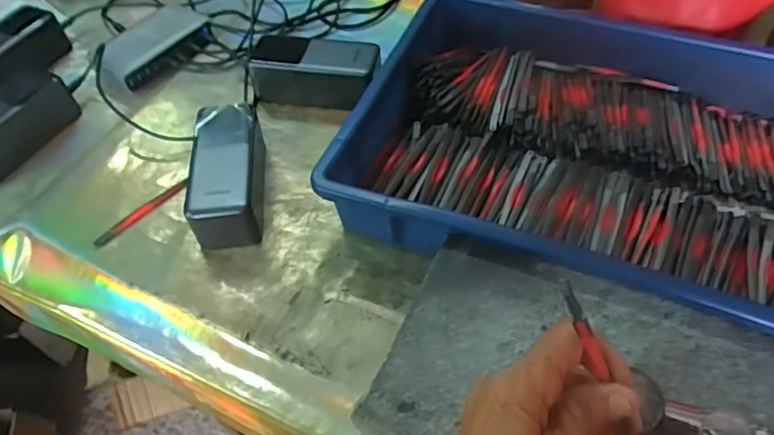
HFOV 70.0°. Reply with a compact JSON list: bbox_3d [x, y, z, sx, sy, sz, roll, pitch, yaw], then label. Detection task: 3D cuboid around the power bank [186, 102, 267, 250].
[{"bbox_3d":[-0.142,-0.038,0.497,0.054,0.053,0.133,-6,55,0],"label":"power bank"}]

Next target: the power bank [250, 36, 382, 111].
[{"bbox_3d":[-0.072,-0.150,0.574,0.131,0.054,0.062,9,56,10],"label":"power bank"}]

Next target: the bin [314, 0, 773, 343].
[{"bbox_3d":[0.189,-0.056,0.463,0.413,0.071,0.276,18,59,15],"label":"bin"}]

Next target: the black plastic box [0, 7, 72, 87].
[{"bbox_3d":[-0.427,-0.184,0.628,0.057,0.048,0.130,24,61,18],"label":"black plastic box"}]

